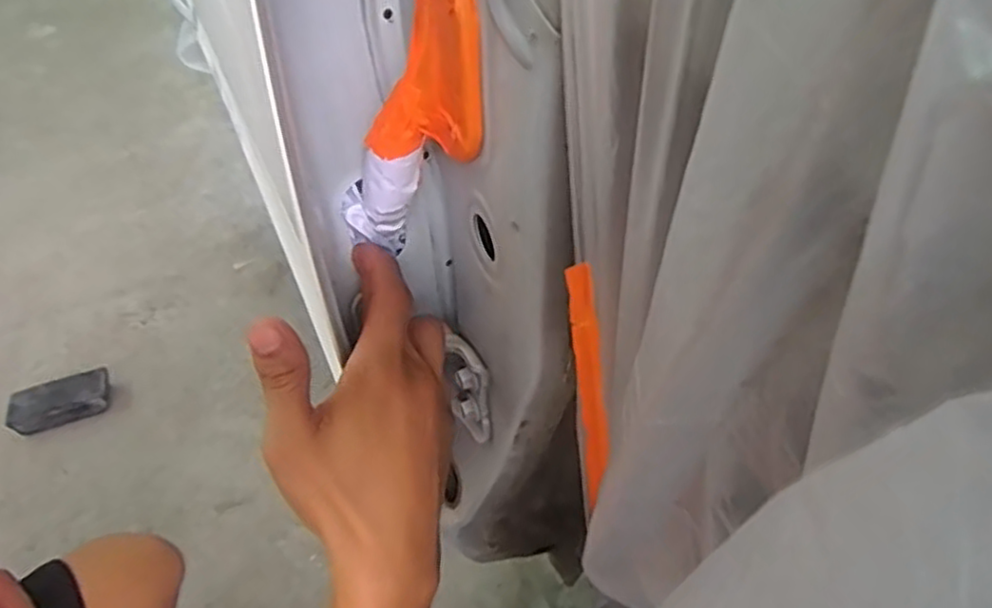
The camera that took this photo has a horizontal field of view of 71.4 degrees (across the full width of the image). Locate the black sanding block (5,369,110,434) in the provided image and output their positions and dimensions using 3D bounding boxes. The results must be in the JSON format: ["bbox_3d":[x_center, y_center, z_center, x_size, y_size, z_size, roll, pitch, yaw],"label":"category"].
[{"bbox_3d":[-0.679,0.152,1.075,0.140,0.043,0.067,-20,45,-14],"label":"black sanding block"}]

